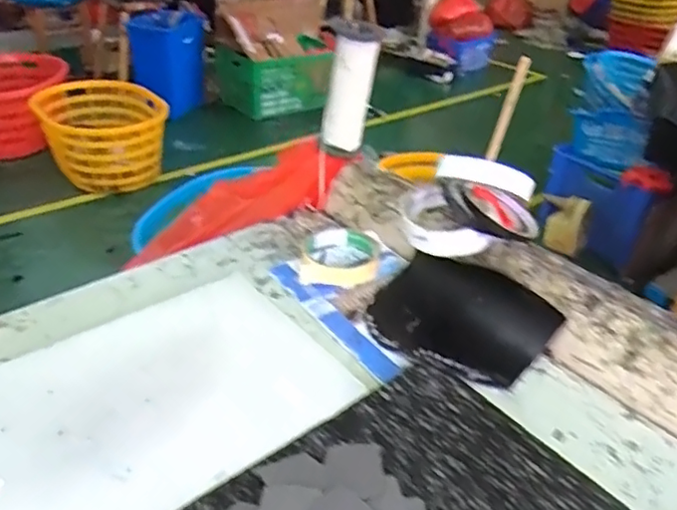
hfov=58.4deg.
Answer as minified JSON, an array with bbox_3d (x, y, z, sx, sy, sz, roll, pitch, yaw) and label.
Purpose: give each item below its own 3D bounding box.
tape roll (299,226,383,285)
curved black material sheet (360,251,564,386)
[{"bbox_3d":[0.003,-0.001,0.684,0.087,0.023,0.095,3,32,-2],"label":"tape roll"},{"bbox_3d":[0.113,0.058,0.588,0.169,0.041,0.137,27,39,32],"label":"curved black material sheet"}]

